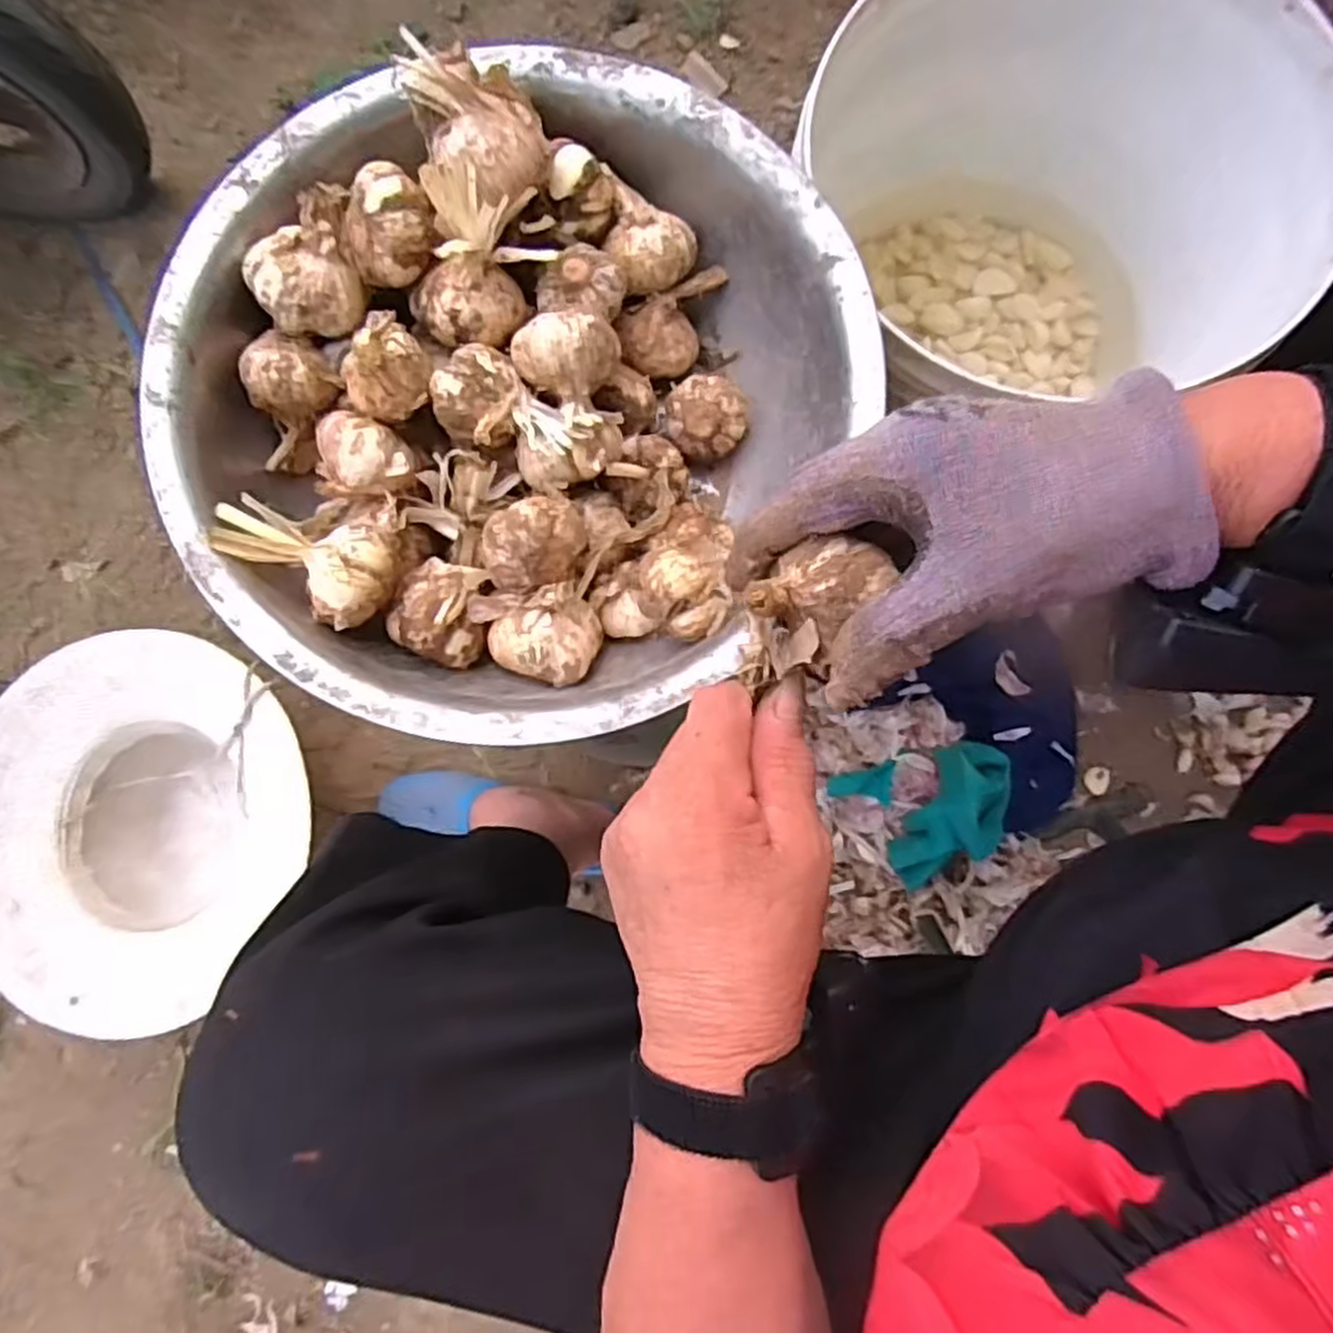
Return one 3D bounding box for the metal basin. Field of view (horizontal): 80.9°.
[{"bbox_3d":[-0.078,-0.140,0.404,0.299,0.111,0.316,0,87,4],"label":"metal basin"}]

